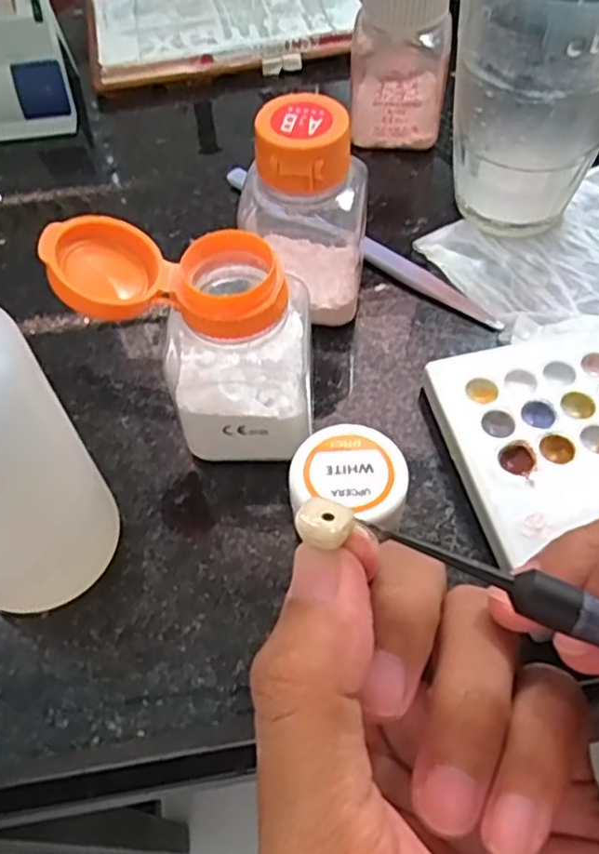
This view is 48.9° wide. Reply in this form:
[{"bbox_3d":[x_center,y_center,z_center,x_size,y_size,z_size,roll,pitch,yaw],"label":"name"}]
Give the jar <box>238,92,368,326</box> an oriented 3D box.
[{"bbox_3d":[0.001,-0.073,0.227,0.043,0.070,0.036,4,57,4],"label":"jar"}]

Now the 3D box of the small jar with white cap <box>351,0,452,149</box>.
[{"bbox_3d":[0.043,-0.160,0.283,0.040,0.065,0.031,4,57,4],"label":"small jar with white cap"}]

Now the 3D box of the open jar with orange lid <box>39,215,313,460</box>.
[{"bbox_3d":[-0.029,-0.024,0.191,0.064,0.066,0.038,-4,57,-1],"label":"open jar with orange lid"}]

